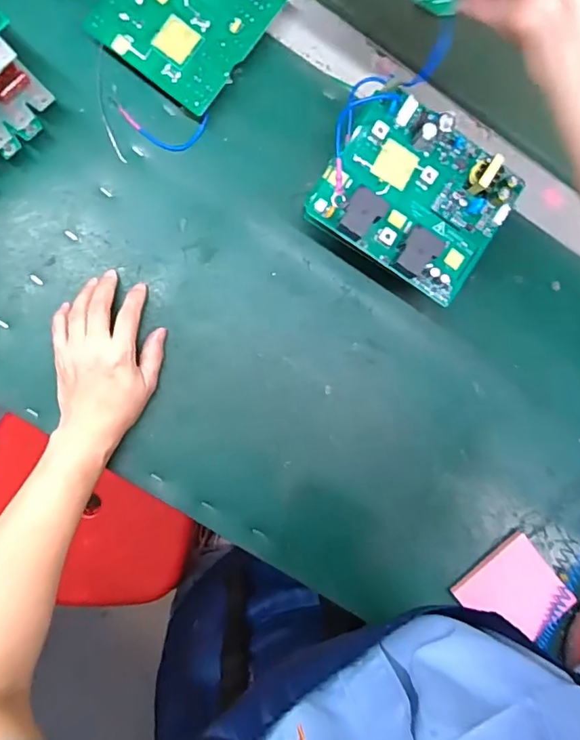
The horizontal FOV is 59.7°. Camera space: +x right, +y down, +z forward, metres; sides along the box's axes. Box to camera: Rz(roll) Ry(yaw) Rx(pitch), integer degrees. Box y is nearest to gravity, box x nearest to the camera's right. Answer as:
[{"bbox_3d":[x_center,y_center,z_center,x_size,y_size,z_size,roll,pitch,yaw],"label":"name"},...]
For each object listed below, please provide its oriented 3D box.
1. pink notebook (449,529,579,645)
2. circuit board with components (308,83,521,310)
[{"bbox_3d":[0.210,0.210,0.472,0.085,0.015,0.084,-38,95,-5],"label":"pink notebook"},{"bbox_3d":[0.097,-0.130,0.373,0.133,0.029,0.115,30,87,-6],"label":"circuit board with components"}]

